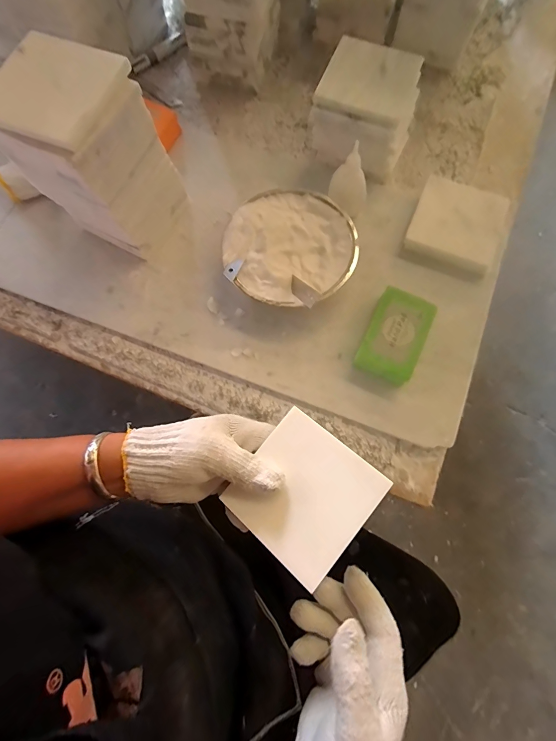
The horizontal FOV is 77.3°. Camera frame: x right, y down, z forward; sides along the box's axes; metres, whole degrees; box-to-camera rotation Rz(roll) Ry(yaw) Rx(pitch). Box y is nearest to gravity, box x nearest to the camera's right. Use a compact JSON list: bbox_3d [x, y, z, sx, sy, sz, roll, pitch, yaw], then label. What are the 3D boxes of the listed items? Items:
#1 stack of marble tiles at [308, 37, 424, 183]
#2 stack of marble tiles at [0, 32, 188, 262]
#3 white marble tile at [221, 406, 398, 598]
[{"bbox_3d":[0.108,-0.318,0.432,0.116,0.075,0.119,23,77,5],"label":"stack of marble tiles"},{"bbox_3d":[-0.188,-0.218,0.366,0.121,0.160,0.106,25,77,5],"label":"stack of marble tiles"},{"bbox_3d":[0.019,0.096,0.275,0.099,0.006,0.098,36,82,26],"label":"white marble tile"}]

